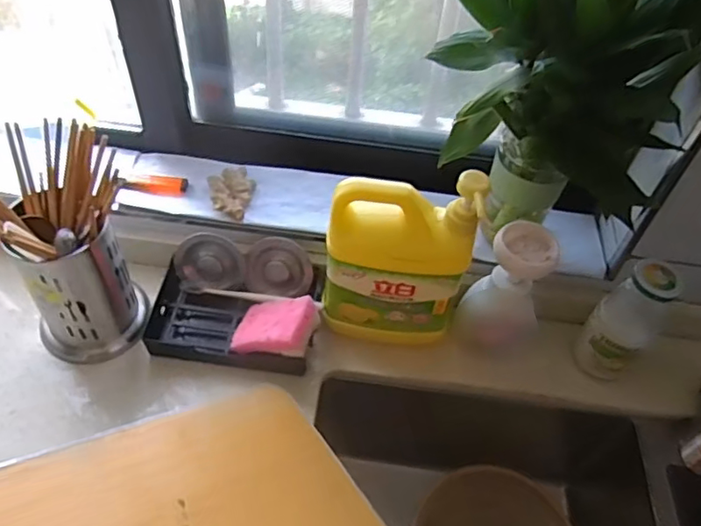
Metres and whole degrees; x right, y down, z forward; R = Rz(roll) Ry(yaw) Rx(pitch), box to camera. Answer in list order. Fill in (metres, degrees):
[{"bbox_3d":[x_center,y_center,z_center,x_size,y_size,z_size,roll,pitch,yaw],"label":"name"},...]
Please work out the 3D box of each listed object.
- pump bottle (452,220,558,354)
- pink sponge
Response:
[{"bbox_3d":[0.173,0.034,0.652,0.086,0.157,0.065,-4,52,-8],"label":"pump bottle"},{"bbox_3d":[-0.084,0.071,0.649,0.094,0.029,0.067,-14,42,31],"label":"pink sponge"}]

